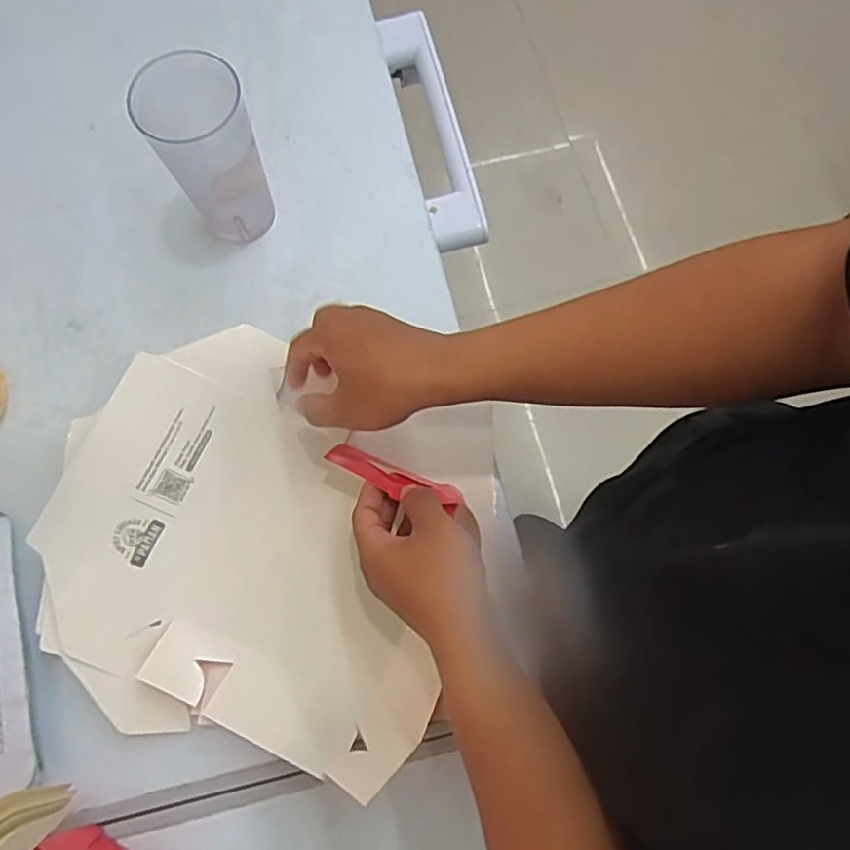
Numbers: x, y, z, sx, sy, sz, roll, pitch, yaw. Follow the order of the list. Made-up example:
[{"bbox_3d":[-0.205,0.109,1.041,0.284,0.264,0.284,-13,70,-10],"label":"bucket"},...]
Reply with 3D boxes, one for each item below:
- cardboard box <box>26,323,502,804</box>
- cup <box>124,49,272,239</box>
[{"bbox_3d":[-0.120,0.089,0.506,0.314,0.061,0.308,22,77,7],"label":"cardboard box"},{"bbox_3d":[-0.178,-0.228,0.549,0.082,0.134,0.088,0,75,2],"label":"cup"}]

